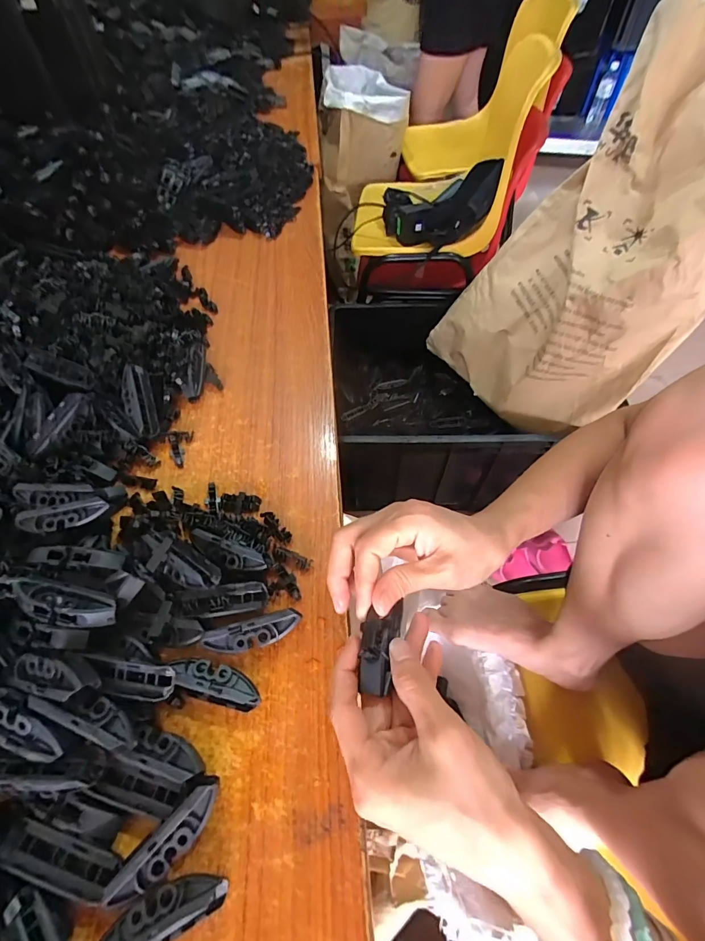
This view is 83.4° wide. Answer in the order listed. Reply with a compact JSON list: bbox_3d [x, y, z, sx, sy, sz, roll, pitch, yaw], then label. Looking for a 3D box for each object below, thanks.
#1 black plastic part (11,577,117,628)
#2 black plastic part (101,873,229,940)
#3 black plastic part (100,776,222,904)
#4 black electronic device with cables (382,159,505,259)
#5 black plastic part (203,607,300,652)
[{"bbox_3d":[-0.201,0.090,0.270,0.078,0.017,0.026,10,58,8],"label":"black plastic part"},{"bbox_3d":[-0.104,0.240,0.213,0.068,0.022,0.023,-20,59,-10],"label":"black plastic part"},{"bbox_3d":[-0.106,0.215,0.231,0.023,0.018,0.069,31,64,20],"label":"black plastic part"},{"bbox_3d":[0.194,-0.610,0.898,0.243,0.126,0.224,4,58,4],"label":"black electronic device with cables"},{"bbox_3d":[-0.072,0.119,0.288,0.068,0.021,0.018,-13,58,-7],"label":"black plastic part"}]

